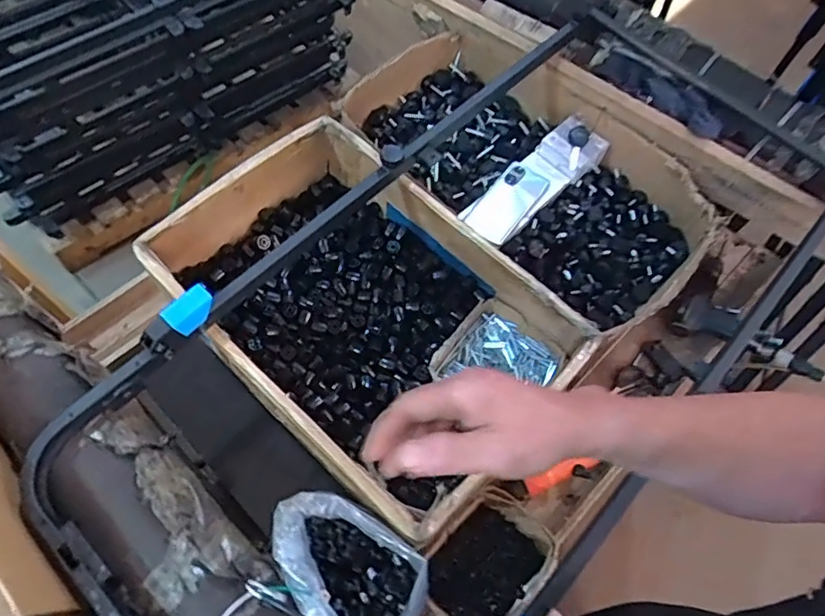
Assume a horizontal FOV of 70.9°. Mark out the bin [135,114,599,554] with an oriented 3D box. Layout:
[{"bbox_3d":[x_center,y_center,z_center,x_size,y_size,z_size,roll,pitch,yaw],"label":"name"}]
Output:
[{"bbox_3d":[-0.064,0.008,0.803,0.534,0.137,0.373,37,67,14],"label":"bin"}]

